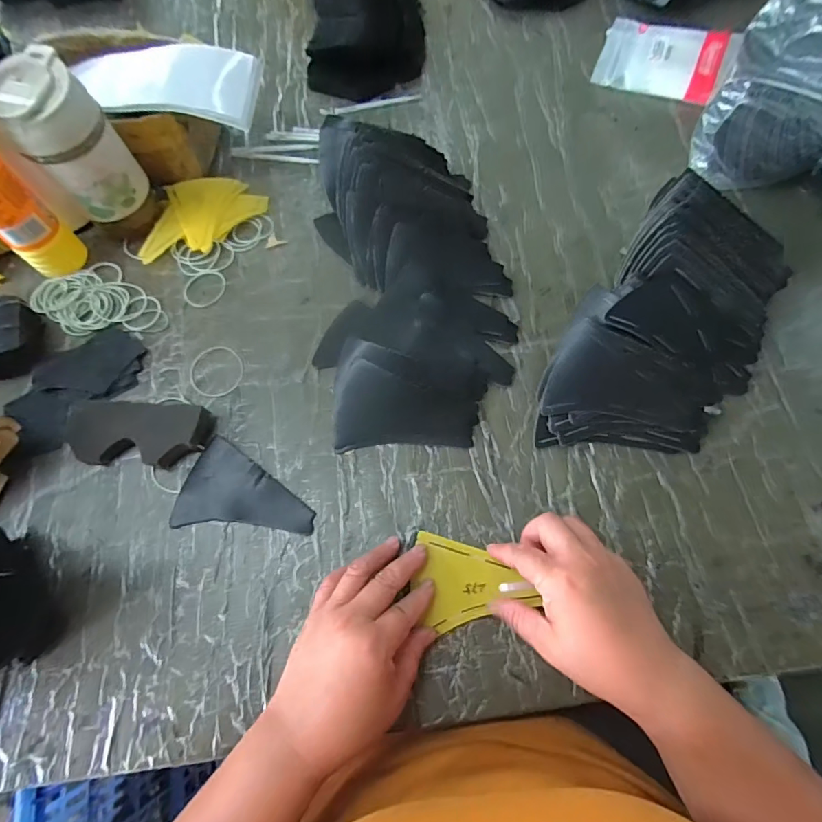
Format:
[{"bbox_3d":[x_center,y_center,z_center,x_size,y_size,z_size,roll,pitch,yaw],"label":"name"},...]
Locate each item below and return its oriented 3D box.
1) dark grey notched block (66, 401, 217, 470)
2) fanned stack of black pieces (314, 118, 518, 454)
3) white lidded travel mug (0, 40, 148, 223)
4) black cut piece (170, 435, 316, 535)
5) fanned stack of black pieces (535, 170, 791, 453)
[{"bbox_3d":[-0.258,0.021,0.423,0.140,0.023,0.057,3,69,3],"label":"dark grey notched block"},{"bbox_3d":[0.001,-0.145,0.463,0.196,0.054,0.363,-6,69,0],"label":"fanned stack of black pieces"},{"bbox_3d":[-0.321,-0.256,0.440,0.074,0.124,0.073,-34,72,-11],"label":"white lidded travel mug"},{"bbox_3d":[-0.151,0.085,0.408,0.122,0.004,0.079,28,73,12],"label":"black cut piece"},{"bbox_3d":[0.239,-0.075,0.420,0.153,0.066,0.285,35,74,14],"label":"fanned stack of black pieces"}]

